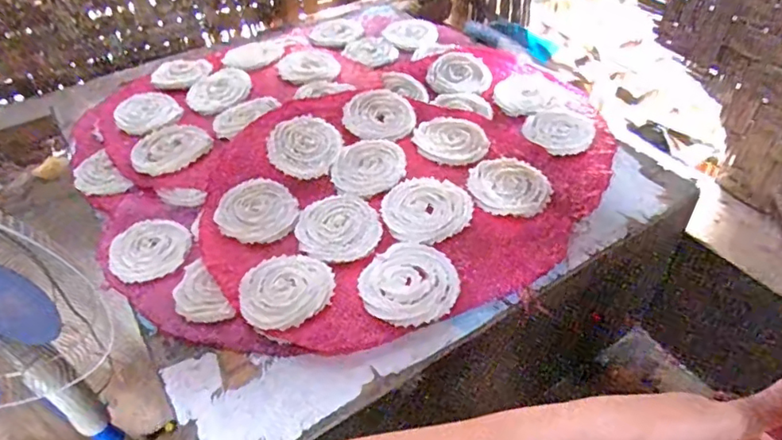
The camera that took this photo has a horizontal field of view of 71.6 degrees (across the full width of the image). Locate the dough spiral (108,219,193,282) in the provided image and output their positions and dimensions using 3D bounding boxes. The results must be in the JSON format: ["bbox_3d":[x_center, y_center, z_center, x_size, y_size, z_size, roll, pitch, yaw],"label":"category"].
[{"bbox_3d":[-0.229,0.027,0.516,0.072,0.005,0.073,-2,45,2],"label":"dough spiral"}]

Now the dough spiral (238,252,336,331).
[{"bbox_3d":[-0.091,0.060,0.466,0.078,0.011,0.075,-2,45,2],"label":"dough spiral"}]

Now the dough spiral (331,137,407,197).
[{"bbox_3d":[-0.023,-0.056,0.564,0.075,0.013,0.088,-5,45,-1],"label":"dough spiral"}]

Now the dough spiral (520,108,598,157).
[{"bbox_3d":[0.192,-0.105,0.617,0.081,0.004,0.077,-2,45,2],"label":"dough spiral"}]

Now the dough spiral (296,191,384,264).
[{"bbox_3d":[-0.050,0.004,0.510,0.075,0.005,0.084,-12,45,-8],"label":"dough spiral"}]

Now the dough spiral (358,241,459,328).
[{"bbox_3d":[0.016,0.053,0.460,0.078,0.007,0.078,-2,45,2],"label":"dough spiral"}]

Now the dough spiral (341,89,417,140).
[{"bbox_3d":[-0.012,-0.126,0.625,0.080,0.006,0.085,2,45,6],"label":"dough spiral"}]

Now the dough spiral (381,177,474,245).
[{"bbox_3d":[0.034,-0.010,0.512,0.082,0.008,0.077,-2,45,2],"label":"dough spiral"}]

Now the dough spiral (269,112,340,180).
[{"bbox_3d":[-0.094,-0.080,0.583,0.074,0.011,0.089,-16,46,-11],"label":"dough spiral"}]

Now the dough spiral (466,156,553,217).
[{"bbox_3d":[0.116,-0.037,0.540,0.079,0.006,0.080,-2,45,2],"label":"dough spiral"}]

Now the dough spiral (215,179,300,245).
[{"bbox_3d":[-0.132,-0.009,0.532,0.075,0.012,0.074,-2,45,2],"label":"dough spiral"}]

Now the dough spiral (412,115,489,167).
[{"bbox_3d":[0.066,-0.085,0.599,0.080,0.019,0.086,-1,48,1],"label":"dough spiral"}]

